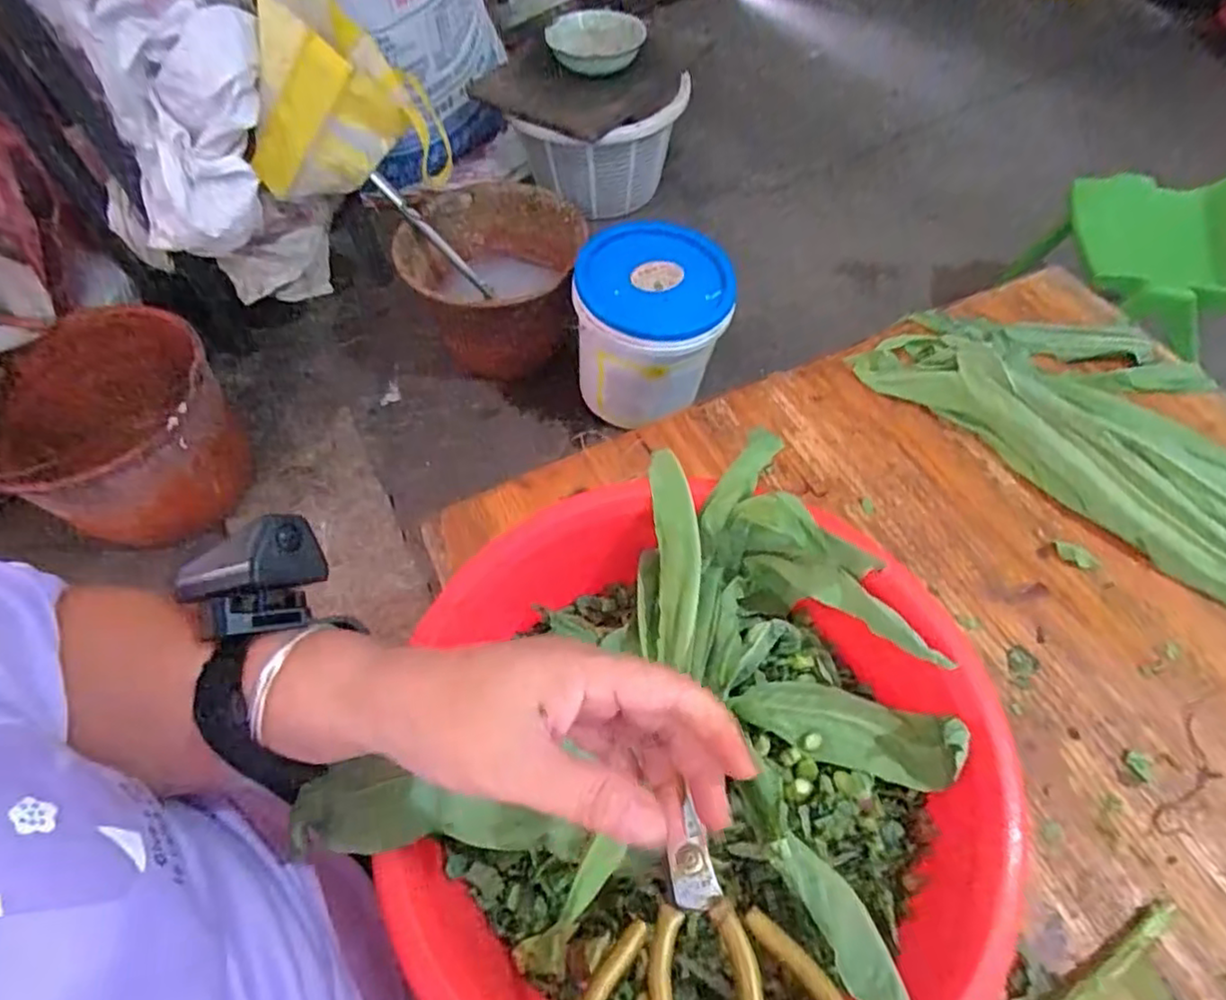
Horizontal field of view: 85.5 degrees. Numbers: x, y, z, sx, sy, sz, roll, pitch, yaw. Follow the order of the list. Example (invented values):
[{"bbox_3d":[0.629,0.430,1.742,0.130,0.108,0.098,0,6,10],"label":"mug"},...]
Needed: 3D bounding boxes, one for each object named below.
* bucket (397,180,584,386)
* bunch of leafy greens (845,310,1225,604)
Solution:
[{"bbox_3d":[-0.215,-0.408,1.280,0.321,0.271,0.323,0,58,0],"label":"bucket"},{"bbox_3d":[0.417,-0.054,0.504,0.413,0.047,0.189,39,68,22],"label":"bunch of leafy greens"}]

